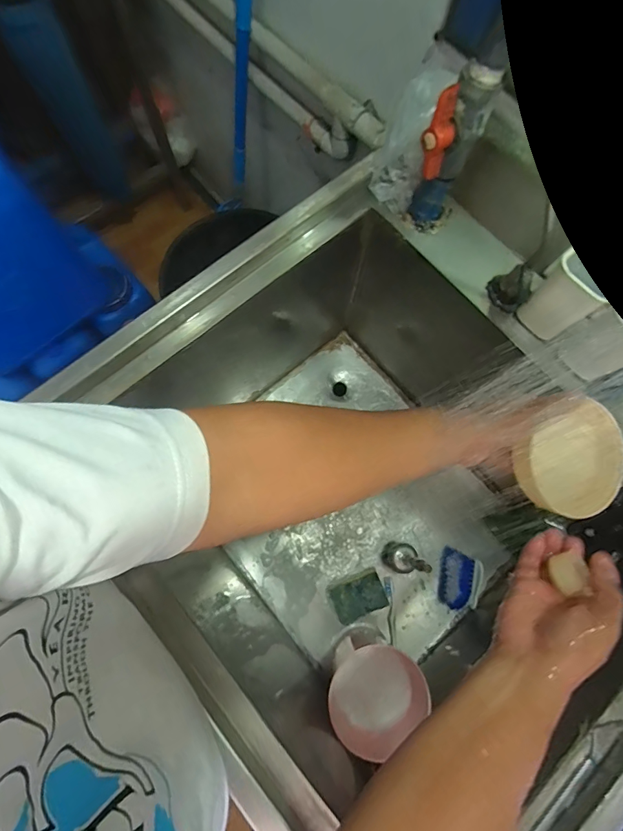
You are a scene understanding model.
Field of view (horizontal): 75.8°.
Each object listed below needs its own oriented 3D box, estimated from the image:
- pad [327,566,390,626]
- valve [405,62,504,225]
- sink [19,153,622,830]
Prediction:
[{"bbox_3d":[0.090,0.348,0.770,0.104,0.035,0.077,-22,78,-7],"label":"pad"},{"bbox_3d":[0.158,-0.303,0.470,0.057,0.151,0.067,29,77,5],"label":"valve"},{"bbox_3d":[0.108,0.119,0.651,0.709,0.440,0.719,-33,79,-9],"label":"sink"}]

